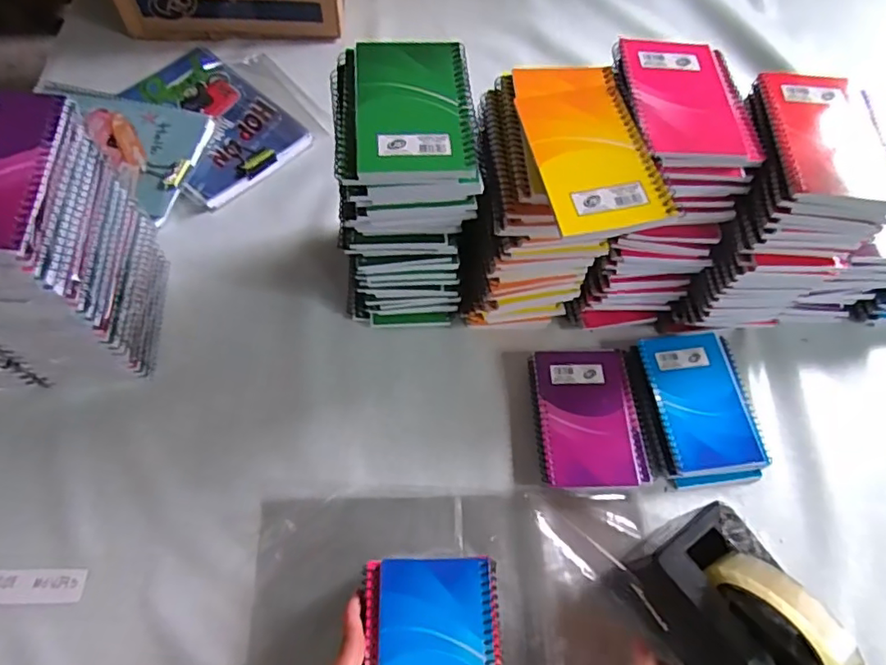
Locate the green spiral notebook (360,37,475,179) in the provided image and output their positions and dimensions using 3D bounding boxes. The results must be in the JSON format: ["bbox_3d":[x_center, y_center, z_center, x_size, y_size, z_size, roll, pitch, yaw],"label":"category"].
[{"bbox_3d":[-0.021,-0.167,0.413,0.082,0.010,0.131,-2,63,-4],"label":"green spiral notebook"}]

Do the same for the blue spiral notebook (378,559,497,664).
[{"bbox_3d":[-0.003,0.228,0.395,0.081,0.006,0.129,1,62,-3],"label":"blue spiral notebook"}]

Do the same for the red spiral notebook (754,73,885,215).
[{"bbox_3d":[0.297,-0.151,0.442,0.085,0.018,0.126,0,62,-3],"label":"red spiral notebook"}]

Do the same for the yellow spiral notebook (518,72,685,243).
[{"bbox_3d":[0.104,-0.140,0.414,0.081,0.012,0.159,-7,63,-7],"label":"yellow spiral notebook"}]

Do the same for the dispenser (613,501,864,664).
[{"bbox_3d":[0.228,0.226,0.402,0.079,0.126,0.200,-30,68,-17],"label":"dispenser"}]

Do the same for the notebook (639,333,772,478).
[{"bbox_3d":[0.246,0.064,0.538,0.092,0.013,0.134,-3,62,-6],"label":"notebook"}]

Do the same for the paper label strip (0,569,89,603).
[{"bbox_3d":[-0.348,0.202,0.453,0.117,0.007,0.025,1,66,-2],"label":"paper label strip"}]

